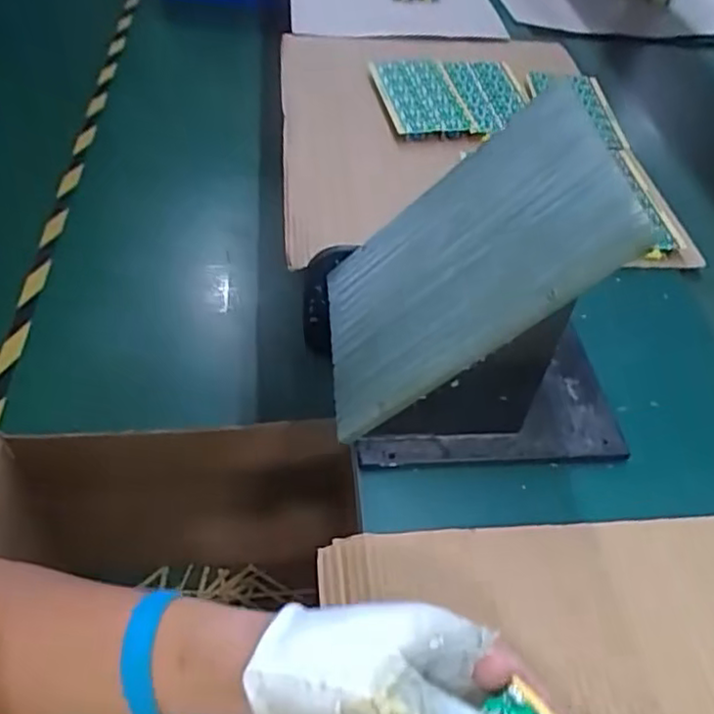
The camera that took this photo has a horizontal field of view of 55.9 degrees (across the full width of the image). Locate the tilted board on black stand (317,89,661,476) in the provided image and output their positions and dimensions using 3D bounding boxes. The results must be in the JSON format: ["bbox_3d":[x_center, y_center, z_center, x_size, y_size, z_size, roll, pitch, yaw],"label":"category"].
[{"bbox_3d":[0.093,-0.060,0.488,0.209,0.195,0.205,0,48,-7],"label":"tilted board on black stand"}]

